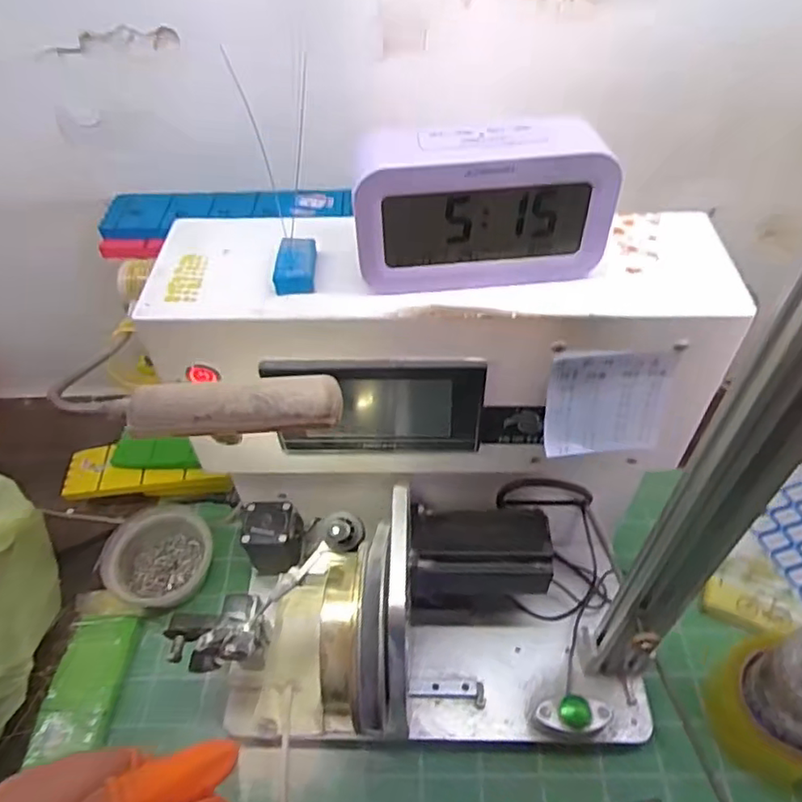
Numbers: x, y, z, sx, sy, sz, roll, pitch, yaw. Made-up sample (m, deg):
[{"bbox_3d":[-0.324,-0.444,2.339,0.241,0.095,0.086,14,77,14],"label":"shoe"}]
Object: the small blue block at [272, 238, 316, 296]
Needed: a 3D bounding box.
[{"bbox_3d":[-0.062,-0.080,0.364,0.022,0.019,0.038,-1,49,1],"label":"small blue block"}]

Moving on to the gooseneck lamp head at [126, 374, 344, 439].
[{"bbox_3d":[-0.074,0.001,0.278,0.092,0.017,0.026,-5,49,-3],"label":"gooseneck lamp head"}]

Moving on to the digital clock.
[{"bbox_3d":[0.043,-0.105,0.338,0.133,0.079,0.039,-5,49,-2],"label":"digital clock"}]

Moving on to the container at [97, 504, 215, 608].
[{"bbox_3d":[-0.235,0.151,0.602,0.099,0.045,0.099,-1,49,1],"label":"container"}]

